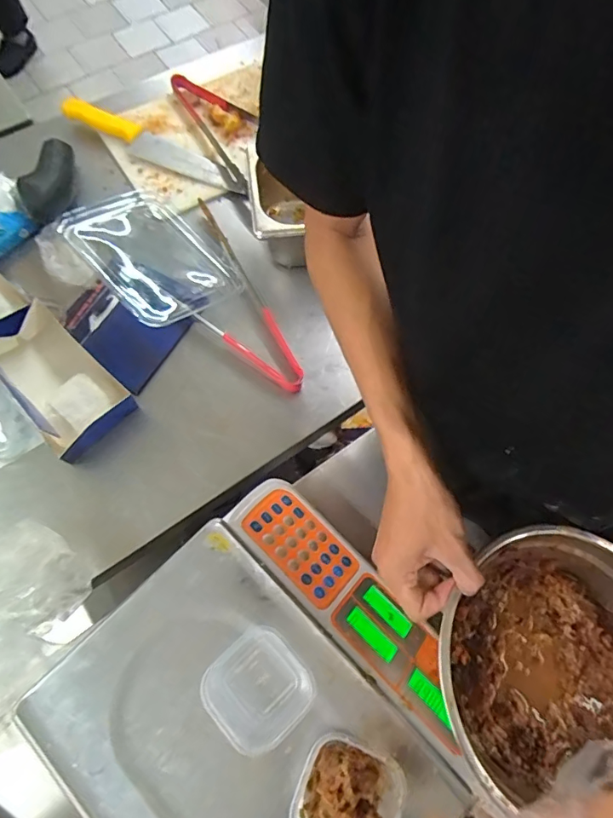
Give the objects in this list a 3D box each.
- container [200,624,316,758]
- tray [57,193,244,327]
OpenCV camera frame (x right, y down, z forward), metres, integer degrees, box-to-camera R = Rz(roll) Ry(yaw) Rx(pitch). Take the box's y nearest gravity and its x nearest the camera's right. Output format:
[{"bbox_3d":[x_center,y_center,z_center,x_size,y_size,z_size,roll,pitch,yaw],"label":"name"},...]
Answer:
[{"bbox_3d":[-0.040,0.233,0.409,0.076,0.035,0.080,-39,75,-15],"label":"container"},{"bbox_3d":[-0.223,-0.225,0.687,0.160,0.047,0.242,-40,76,-15],"label":"tray"}]

